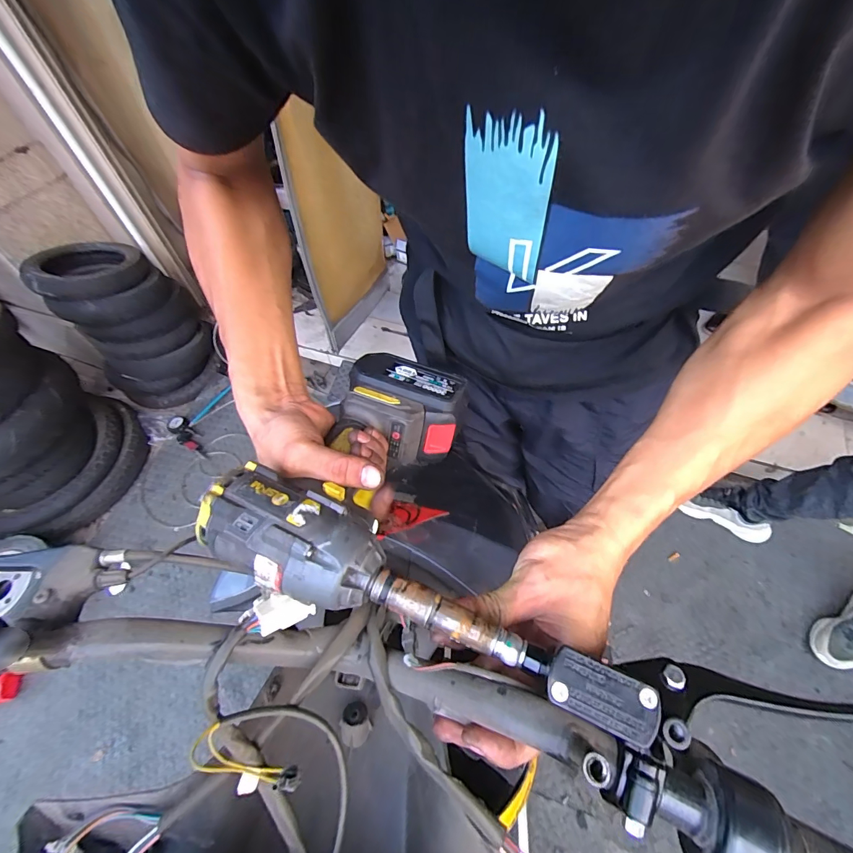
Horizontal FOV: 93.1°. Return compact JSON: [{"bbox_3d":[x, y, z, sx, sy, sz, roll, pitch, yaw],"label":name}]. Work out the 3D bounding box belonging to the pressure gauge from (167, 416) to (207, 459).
[{"bbox_3d":[-0.916,0.029,1.537,0.264,0.040,0.075,36,65,27],"label":"pressure gauge"}]

